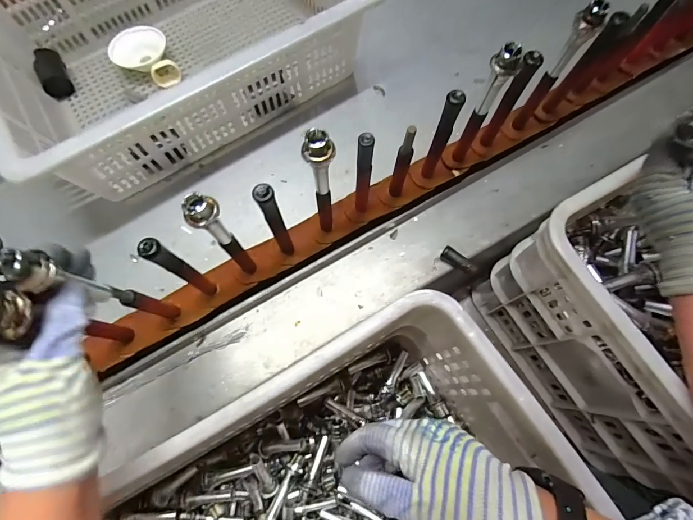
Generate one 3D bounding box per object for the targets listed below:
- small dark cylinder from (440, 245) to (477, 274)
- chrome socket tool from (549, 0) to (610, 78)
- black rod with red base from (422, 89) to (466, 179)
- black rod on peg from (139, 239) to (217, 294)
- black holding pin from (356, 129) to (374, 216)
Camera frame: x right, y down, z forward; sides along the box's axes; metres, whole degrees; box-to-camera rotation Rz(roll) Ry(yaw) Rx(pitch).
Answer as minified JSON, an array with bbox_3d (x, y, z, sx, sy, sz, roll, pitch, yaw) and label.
[{"bbox_3d":[0.139,0.002,0.458,0.045,0.020,0.014,38,76,12],"label":"small dark cylinder"},{"bbox_3d":[0.249,-0.237,0.397,0.023,0.077,0.020,32,75,10],"label":"chrome socket tool"},{"bbox_3d":[0.109,-0.139,0.424,0.017,0.135,0.013,12,72,4],"label":"black rod with red base"},{"bbox_3d":[-0.166,0.014,0.382,0.017,0.157,0.017,0,72,0],"label":"black rod on peg"},{"bbox_3d":[0.019,-0.090,0.407,0.016,0.135,0.016,3,72,1],"label":"black holding pin"}]

